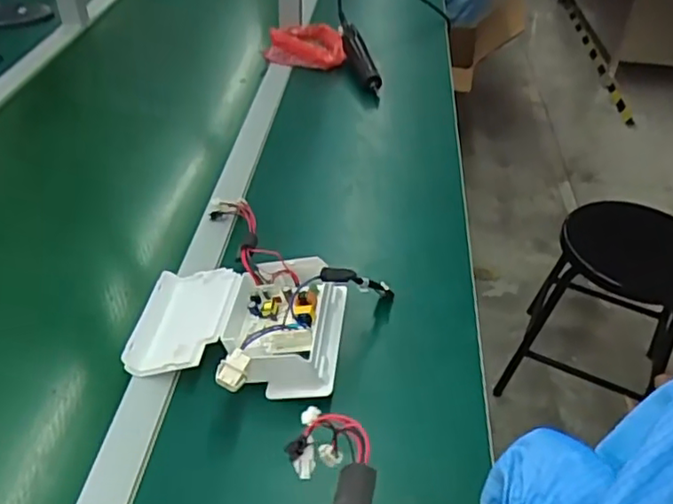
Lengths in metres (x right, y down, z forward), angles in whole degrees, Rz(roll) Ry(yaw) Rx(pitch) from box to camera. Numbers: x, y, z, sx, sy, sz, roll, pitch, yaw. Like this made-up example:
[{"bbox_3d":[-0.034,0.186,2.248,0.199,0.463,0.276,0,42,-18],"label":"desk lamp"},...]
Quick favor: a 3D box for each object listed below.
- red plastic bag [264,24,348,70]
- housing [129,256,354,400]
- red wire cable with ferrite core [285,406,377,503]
[{"bbox_3d":[-0.061,-0.378,1.108,0.139,0.048,0.102,-5,41,-10],"label":"red plastic bag"},{"bbox_3d":[-0.094,0.066,0.577,0.202,0.068,0.165,4,40,1],"label":"housing"},{"bbox_3d":[-0.003,0.139,0.359,0.052,0.052,0.139,-5,24,-5],"label":"red wire cable with ferrite core"}]

